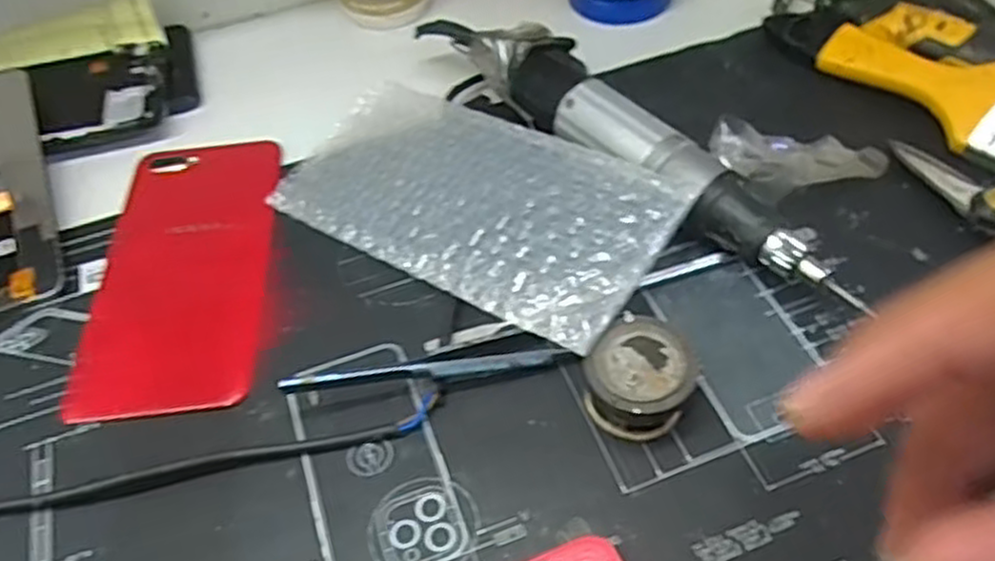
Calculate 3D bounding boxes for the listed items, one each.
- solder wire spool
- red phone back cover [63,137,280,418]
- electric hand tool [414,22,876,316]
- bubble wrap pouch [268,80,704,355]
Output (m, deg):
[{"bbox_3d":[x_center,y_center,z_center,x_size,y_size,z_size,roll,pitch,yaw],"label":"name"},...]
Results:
[{"bbox_3d":[0.051,0.036,0.272,0.034,0.025,0.037,-2,52,3],"label":"solder wire spool"},{"bbox_3d":[-0.137,-0.009,0.334,0.073,0.004,0.148,-6,52,0],"label":"red phone back cover"},{"bbox_3d":[0.057,-0.063,0.340,0.038,0.035,0.230,-37,58,-21],"label":"electric hand tool"},{"bbox_3d":[-0.013,-0.038,0.322,0.174,0.007,0.085,24,65,31],"label":"bubble wrap pouch"}]

